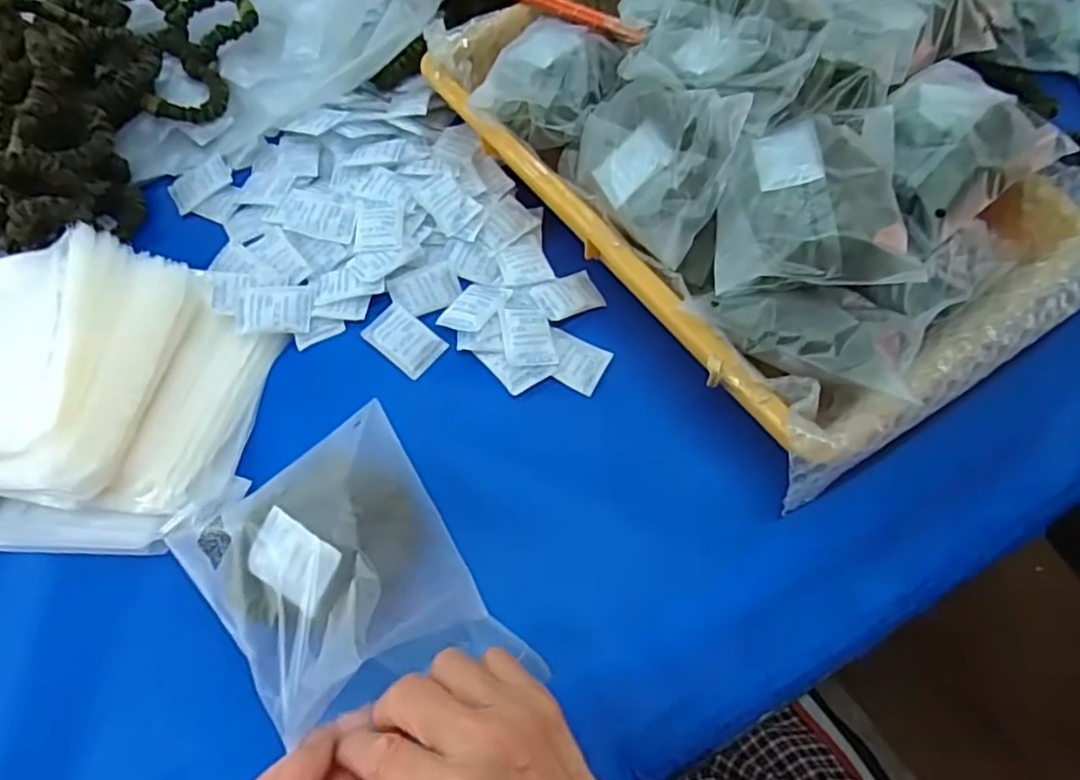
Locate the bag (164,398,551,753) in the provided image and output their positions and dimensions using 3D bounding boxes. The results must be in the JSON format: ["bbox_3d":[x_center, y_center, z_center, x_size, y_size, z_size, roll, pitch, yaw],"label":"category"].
[{"bbox_3d":[-0.096,0.091,0.305,0.117,0.046,0.163,-32,64,-13],"label":"bag"}]

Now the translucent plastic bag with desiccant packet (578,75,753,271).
[{"bbox_3d":[0.064,-0.142,0.376,0.073,0.062,0.110,-42,70,-18],"label":"translucent plastic bag with desiccant packet"}]

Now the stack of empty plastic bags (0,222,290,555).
[{"bbox_3d":[-0.309,-0.003,0.375,0.271,0.049,0.174,3,62,5],"label":"stack of empty plastic bags"}]

